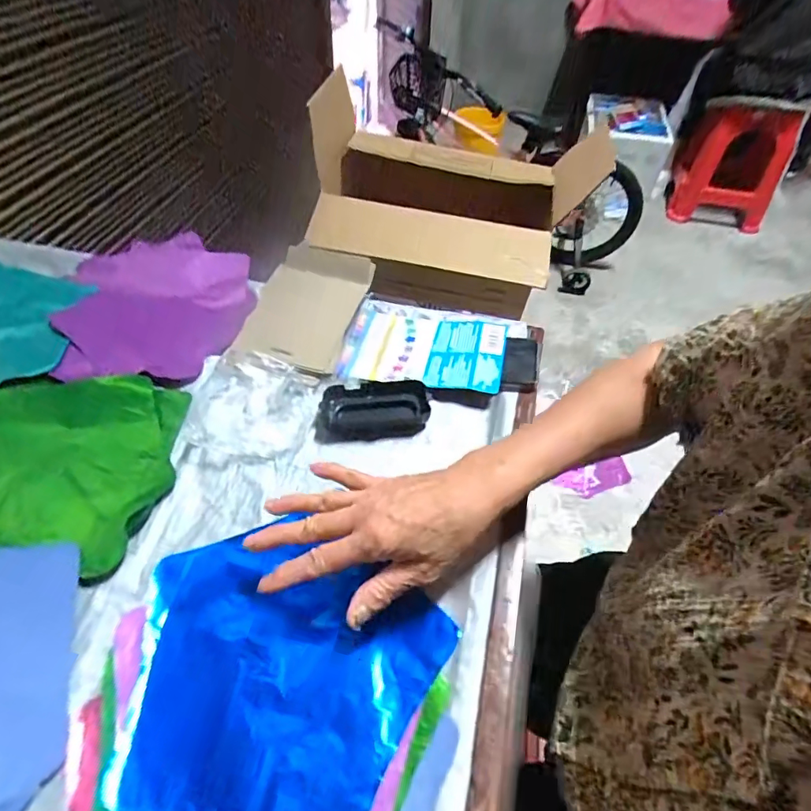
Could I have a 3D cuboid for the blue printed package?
[{"bbox_3d":[0.029,-0.071,0.558,0.199,0.016,0.126,9,51,7],"label":"blue printed package"}]

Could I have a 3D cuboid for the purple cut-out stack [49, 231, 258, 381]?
[{"bbox_3d":[-0.317,-0.129,0.602,0.232,0.029,0.239,-4,51,-4],"label":"purple cut-out stack"}]

